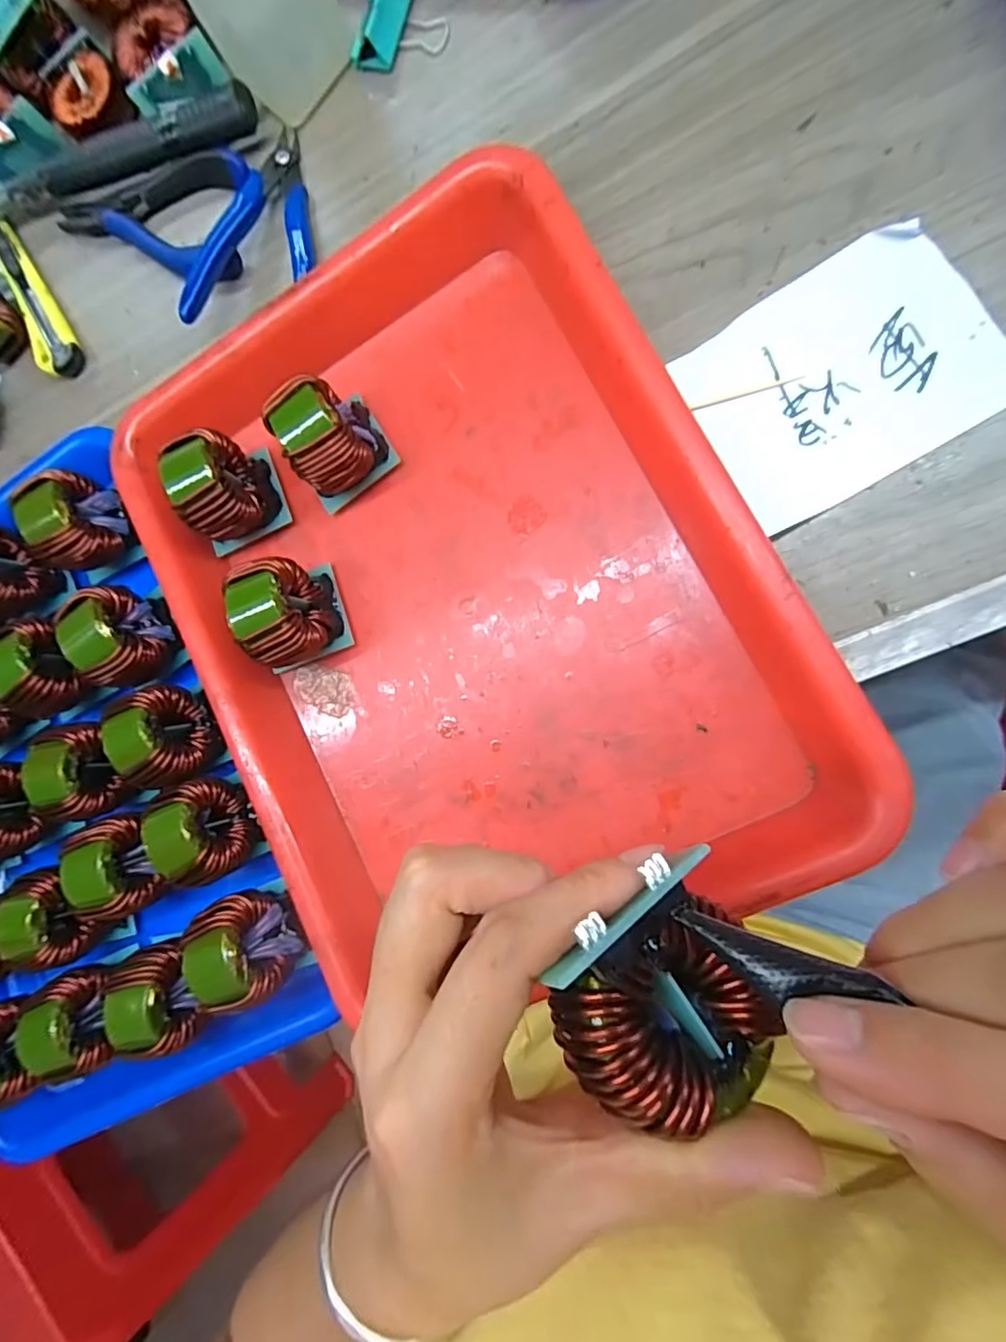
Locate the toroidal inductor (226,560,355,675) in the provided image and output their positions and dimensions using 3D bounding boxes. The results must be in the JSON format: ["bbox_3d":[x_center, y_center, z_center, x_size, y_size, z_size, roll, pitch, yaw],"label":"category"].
[{"bbox_3d":[-0.108,-0.026,0.275,0.045,0.049,0.048,-18,83,12],"label":"toroidal inductor"}]

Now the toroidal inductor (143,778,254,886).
[{"bbox_3d":[-0.147,0.078,0.271,0.029,0.039,0.047,-25,83,11],"label":"toroidal inductor"}]

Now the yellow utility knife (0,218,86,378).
[{"bbox_3d":[-0.285,-0.225,0.338,0.024,0.012,0.112,-34,82,10],"label":"yellow utility knife"}]

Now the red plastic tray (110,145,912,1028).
[{"bbox_3d":[-0.026,-0.037,0.260,0.249,0.051,0.323,-25,83,11],"label":"red plastic tray"}]

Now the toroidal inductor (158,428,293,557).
[{"bbox_3d":[-0.143,-0.090,0.285,0.045,0.048,0.047,-16,84,12],"label":"toroidal inductor"}]

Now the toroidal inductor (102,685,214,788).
[{"bbox_3d":[-0.171,0.033,0.280,0.031,0.037,0.046,-14,86,12],"label":"toroidal inductor"}]

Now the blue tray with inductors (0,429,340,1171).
[{"bbox_3d":[-0.251,0.066,0.301,0.246,0.051,0.338,-29,83,11],"label":"blue tray with inductors"}]

